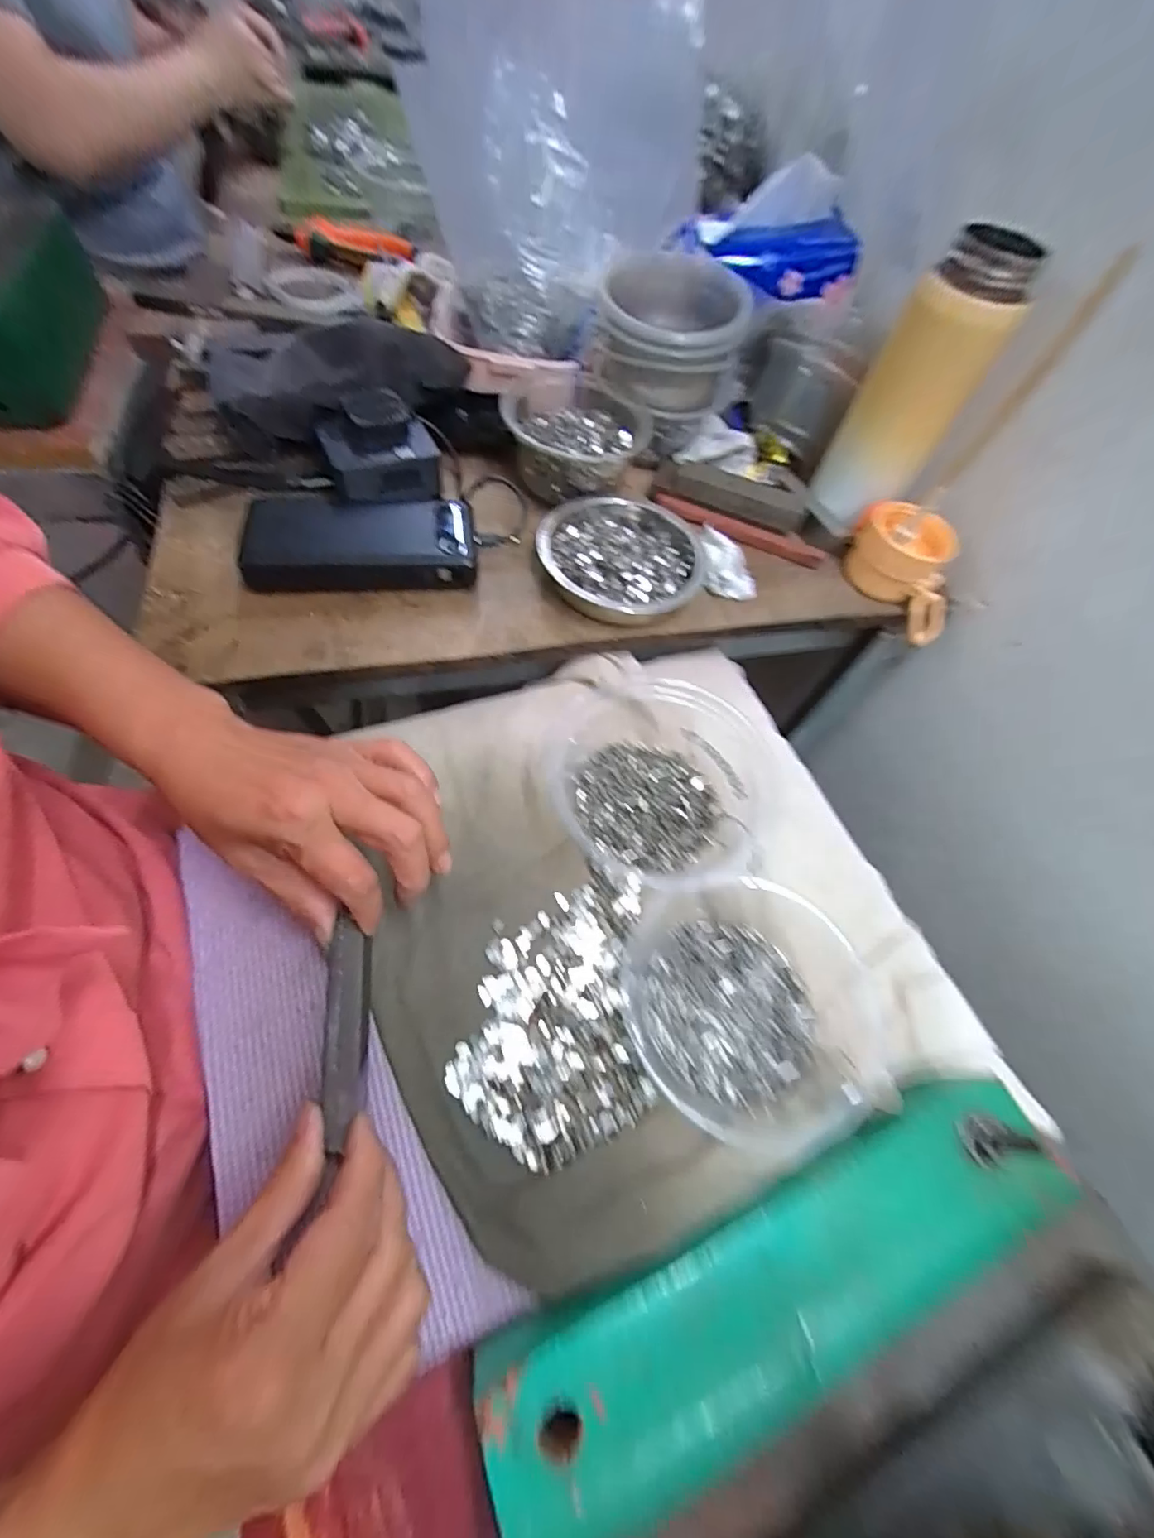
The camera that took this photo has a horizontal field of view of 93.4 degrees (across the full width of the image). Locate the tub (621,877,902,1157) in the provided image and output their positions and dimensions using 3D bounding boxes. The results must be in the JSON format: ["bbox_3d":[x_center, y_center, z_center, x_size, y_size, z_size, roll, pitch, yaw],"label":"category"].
[{"bbox_3d":[0.100,0.120,0.288,0.144,0.035,0.127,-4,61,-10],"label":"tub"}]

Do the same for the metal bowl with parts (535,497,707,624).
[{"bbox_3d":[0.036,-0.162,0.410,0.125,0.026,0.124,4,60,-6],"label":"metal bowl with parts"}]

